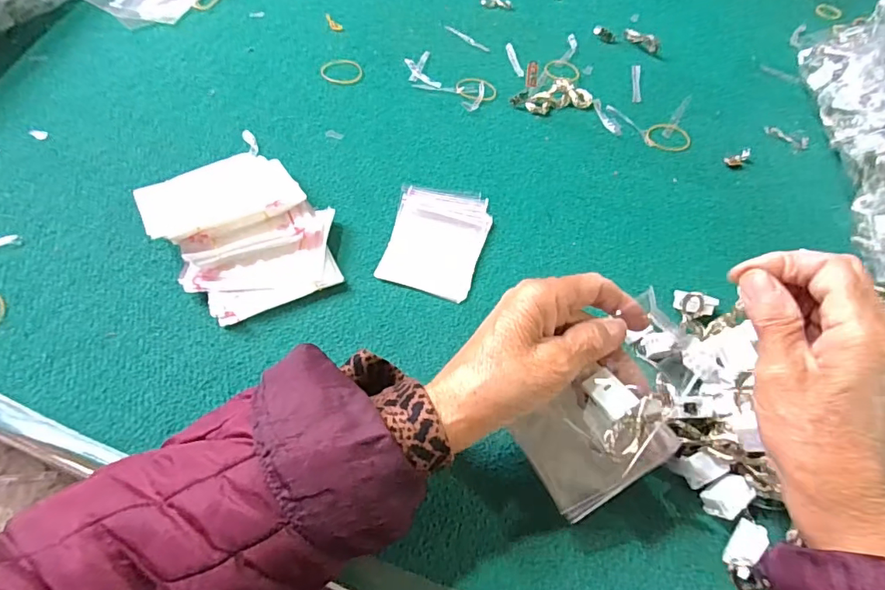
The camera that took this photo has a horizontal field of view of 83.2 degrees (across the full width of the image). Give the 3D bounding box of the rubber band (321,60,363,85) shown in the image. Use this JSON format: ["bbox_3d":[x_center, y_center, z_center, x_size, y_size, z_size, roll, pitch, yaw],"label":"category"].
[{"bbox_3d":[-0.111,-0.246,0.547,0.046,0.004,0.046,2,56,-2],"label":"rubber band"}]

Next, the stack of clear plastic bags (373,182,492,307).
[{"bbox_3d":[-0.005,-0.050,0.422,0.080,0.004,0.113,16,56,7],"label":"stack of clear plastic bags"}]

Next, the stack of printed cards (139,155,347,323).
[{"bbox_3d":[-0.156,-0.055,0.395,0.122,0.038,0.154,-29,62,-21],"label":"stack of printed cards"}]

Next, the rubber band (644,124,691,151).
[{"bbox_3d":[0.231,-0.162,0.510,0.046,0.004,0.038,16,63,5],"label":"rubber band"}]

